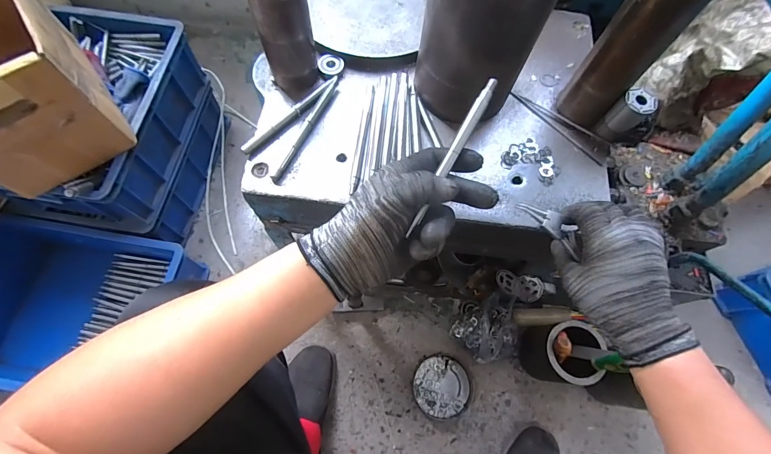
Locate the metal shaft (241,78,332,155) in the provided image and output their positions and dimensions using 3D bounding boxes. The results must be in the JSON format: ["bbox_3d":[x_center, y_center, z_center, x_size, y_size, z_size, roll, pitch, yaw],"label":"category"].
[{"bbox_3d":[-0.124,-0.143,0.481,0.010,0.012,0.150,43,73,13],"label":"metal shaft"}]

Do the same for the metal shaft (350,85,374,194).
[{"bbox_3d":[-0.029,-0.118,0.478,0.011,0.012,0.158,8,68,0],"label":"metal shaft"}]

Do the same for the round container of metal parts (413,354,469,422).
[{"bbox_3d":[0.118,0.339,0.782,0.115,0.013,0.119,1,69,-3],"label":"round container of metal parts"}]

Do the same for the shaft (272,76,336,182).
[{"bbox_3d":[-0.101,-0.130,0.478,0.011,0.011,0.169,24,69,6],"label":"shaft"}]

